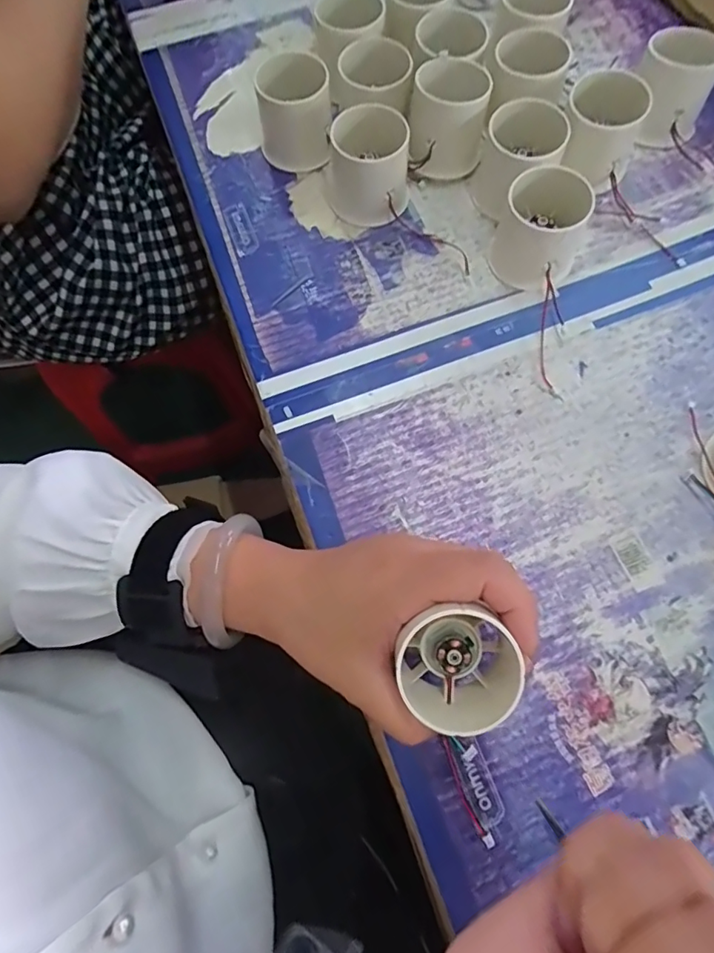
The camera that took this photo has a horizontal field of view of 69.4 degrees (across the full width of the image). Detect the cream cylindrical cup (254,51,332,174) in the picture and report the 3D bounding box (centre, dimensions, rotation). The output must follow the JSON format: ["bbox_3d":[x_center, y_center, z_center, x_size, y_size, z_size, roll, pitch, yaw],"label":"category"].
[{"bbox_3d":[-0.046,-0.256,0.366,0.054,0.049,0.056,-1,72,2],"label":"cream cylindrical cup"}]

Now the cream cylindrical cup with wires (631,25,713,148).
[{"bbox_3d":[0.217,-0.270,0.360,0.049,0.053,0.055,-15,72,-2],"label":"cream cylindrical cup with wires"}]

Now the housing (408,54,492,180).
[{"bbox_3d":[0.064,-0.249,0.361,0.053,0.052,0.059,-1,72,2],"label":"housing"}]

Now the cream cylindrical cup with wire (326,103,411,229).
[{"bbox_3d":[0.007,-0.209,0.350,0.053,0.051,0.048,-2,72,2],"label":"cream cylindrical cup with wire"}]

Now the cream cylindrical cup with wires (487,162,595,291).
[{"bbox_3d":[0.119,-0.158,0.333,0.057,0.047,0.061,15,74,7],"label":"cream cylindrical cup with wires"}]

